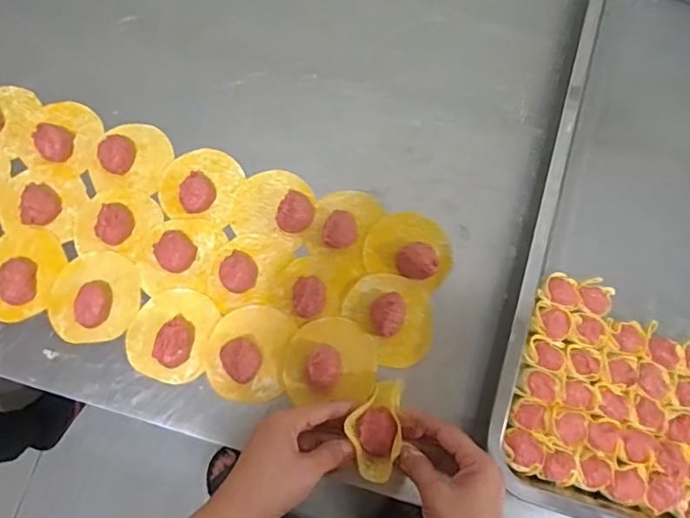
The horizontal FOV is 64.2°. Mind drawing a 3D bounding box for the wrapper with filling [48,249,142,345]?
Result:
[{"bbox_3d":[-0.229,0.033,0.499,0.078,0.025,0.083,33,71,13],"label":"wrapper with filling"}]

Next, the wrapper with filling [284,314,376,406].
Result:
[{"bbox_3d":[-0.013,0.087,0.486,0.080,0.029,0.072,2,67,1],"label":"wrapper with filling"}]

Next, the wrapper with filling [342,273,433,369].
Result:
[{"bbox_3d":[0.041,0.049,0.493,0.083,0.023,0.077,0,67,0],"label":"wrapper with filling"}]

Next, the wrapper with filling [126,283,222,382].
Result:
[{"bbox_3d":[-0.157,0.064,0.491,0.074,0.020,0.081,0,67,0],"label":"wrapper with filling"}]

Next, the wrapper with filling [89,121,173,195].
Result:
[{"bbox_3d":[-0.210,-0.102,0.540,0.069,0.023,0.079,19,69,8],"label":"wrapper with filling"}]

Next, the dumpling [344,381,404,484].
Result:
[{"bbox_3d":[0.027,0.138,0.453,0.043,0.026,0.078,19,69,8],"label":"dumpling"}]

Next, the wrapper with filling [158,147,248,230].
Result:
[{"bbox_3d":[-0.140,-0.078,0.528,0.073,0.026,0.073,11,68,5],"label":"wrapper with filling"}]

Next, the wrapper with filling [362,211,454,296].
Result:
[{"bbox_3d":[0.062,-0.014,0.512,0.081,0.024,0.066,17,68,7],"label":"wrapper with filling"}]

